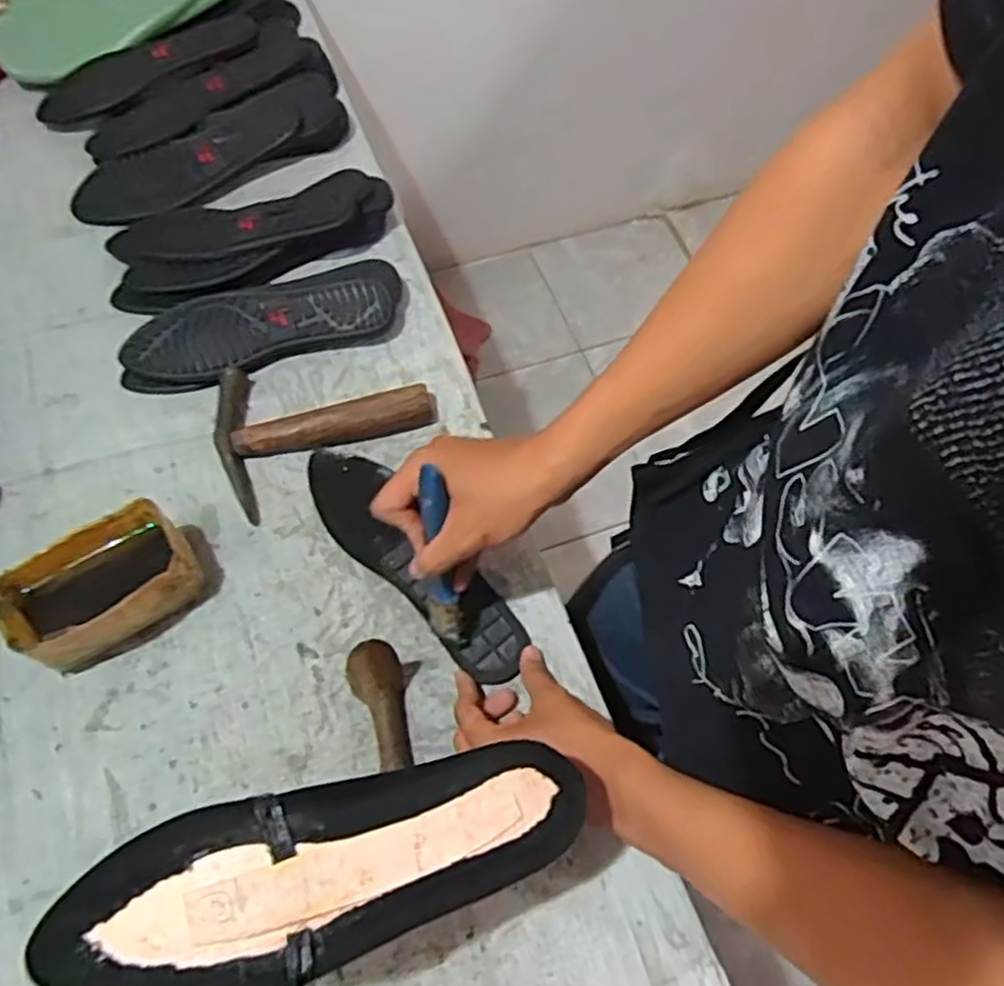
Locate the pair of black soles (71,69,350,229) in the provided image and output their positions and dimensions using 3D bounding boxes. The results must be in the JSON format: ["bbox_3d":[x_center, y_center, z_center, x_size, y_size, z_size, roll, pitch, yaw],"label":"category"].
[{"bbox_3d":[-0.291,-0.345,0.769,0.288,0.036,0.083,-32,70,-17],"label":"pair of black soles"}]

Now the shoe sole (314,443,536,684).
[{"bbox_3d":[-0.073,0.050,0.613,0.239,0.012,0.067,42,70,17],"label":"shoe sole"}]

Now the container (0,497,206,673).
[{"bbox_3d":[-0.290,0.069,0.554,0.124,0.067,0.077,-36,71,-18],"label":"container"}]

